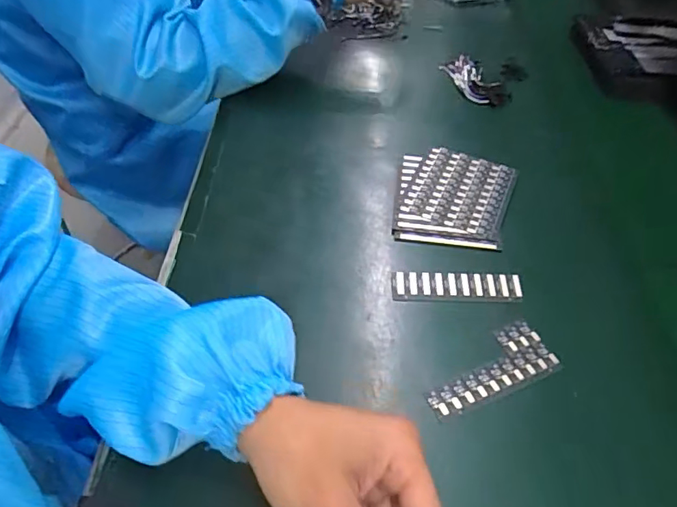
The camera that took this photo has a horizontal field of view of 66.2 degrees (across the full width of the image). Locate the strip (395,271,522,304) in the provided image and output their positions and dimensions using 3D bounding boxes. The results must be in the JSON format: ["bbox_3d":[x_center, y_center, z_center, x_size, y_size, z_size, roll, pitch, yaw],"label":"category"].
[{"bbox_3d":[0.094,0.026,0.407,0.102,0.006,0.025,3,49,-2],"label":"strip"}]

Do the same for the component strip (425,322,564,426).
[{"bbox_3d":[0.104,0.080,0.361,0.099,0.004,0.041,-18,53,-19],"label":"component strip"}]

